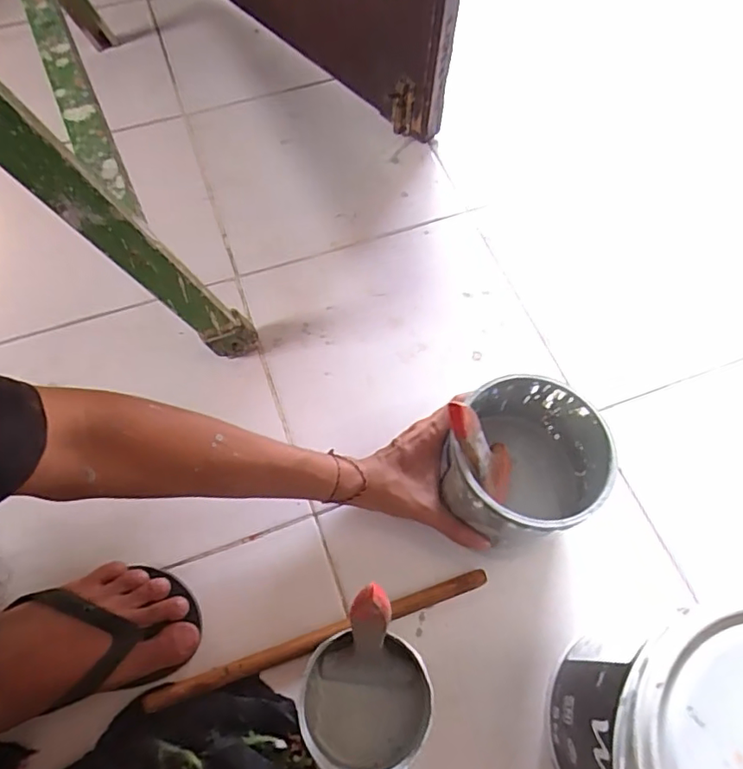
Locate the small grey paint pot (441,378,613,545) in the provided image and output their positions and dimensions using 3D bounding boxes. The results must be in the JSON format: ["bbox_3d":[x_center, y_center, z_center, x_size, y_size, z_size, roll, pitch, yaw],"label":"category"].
[{"bbox_3d":[0.127,0.068,0.464,0.114,0.105,0.128,33,70,10],"label":"small grey paint pot"}]

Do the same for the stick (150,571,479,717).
[{"bbox_3d":[-0.041,0.223,0.481,0.306,0.011,0.017,-17,66,-9],"label":"stick"}]

